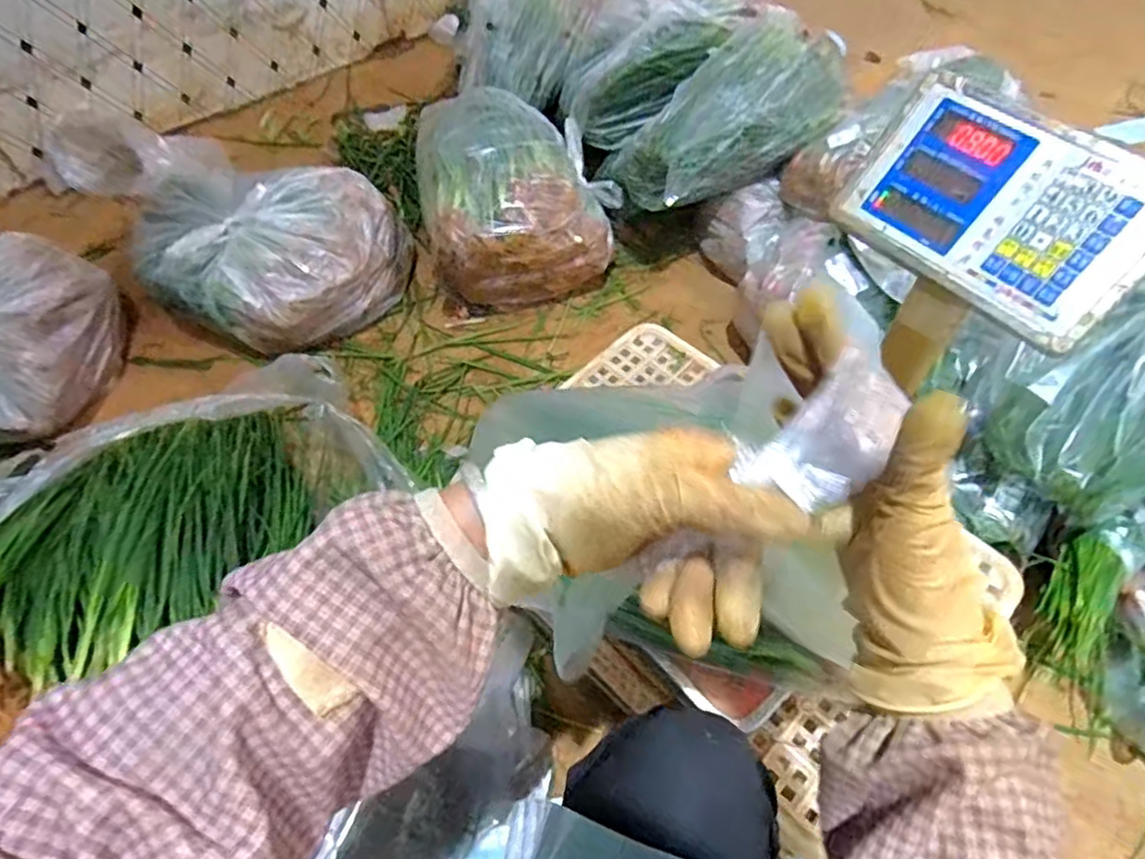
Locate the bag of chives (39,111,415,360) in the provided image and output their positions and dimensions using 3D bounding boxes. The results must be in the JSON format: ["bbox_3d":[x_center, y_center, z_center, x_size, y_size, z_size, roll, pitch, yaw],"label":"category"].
[{"bbox_3d":[-0.616,-0.387,1.187,0.590,0.241,0.369,34,66,21],"label":"bag of chives"}]

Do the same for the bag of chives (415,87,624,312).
[{"bbox_3d":[-0.110,-0.447,1.203,0.339,0.234,0.390,-12,58,-4],"label":"bag of chives"}]

